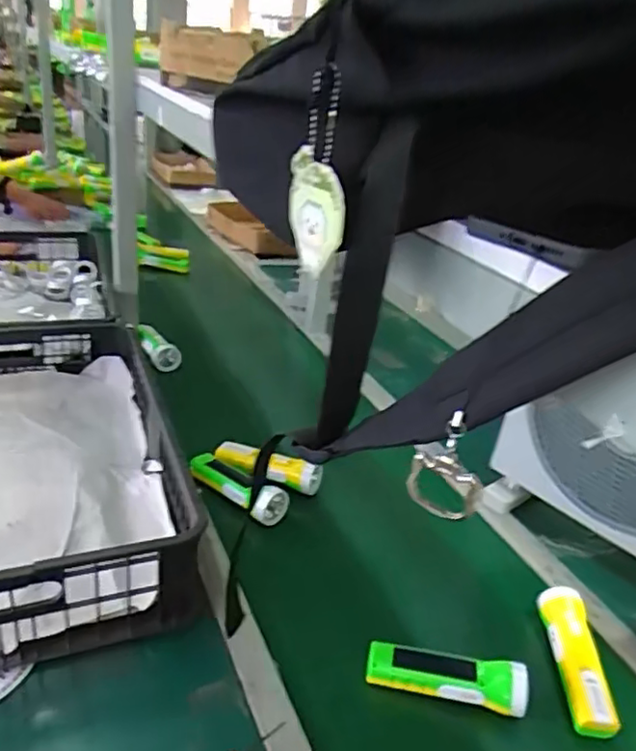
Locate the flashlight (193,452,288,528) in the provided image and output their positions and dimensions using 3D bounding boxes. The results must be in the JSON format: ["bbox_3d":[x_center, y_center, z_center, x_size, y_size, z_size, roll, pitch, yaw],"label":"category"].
[{"bbox_3d":[-0.121,0.162,0.936,0.157,0.067,0.057,20,30,24],"label":"flashlight"}]

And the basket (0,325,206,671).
[{"bbox_3d":[-0.414,0.114,0.870,0.387,0.151,0.576,-5,29,-23],"label":"basket"}]

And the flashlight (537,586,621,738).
[{"bbox_3d":[0.299,0.327,0.739,0.047,0.051,0.165,7,27,-1],"label":"flashlight"}]

